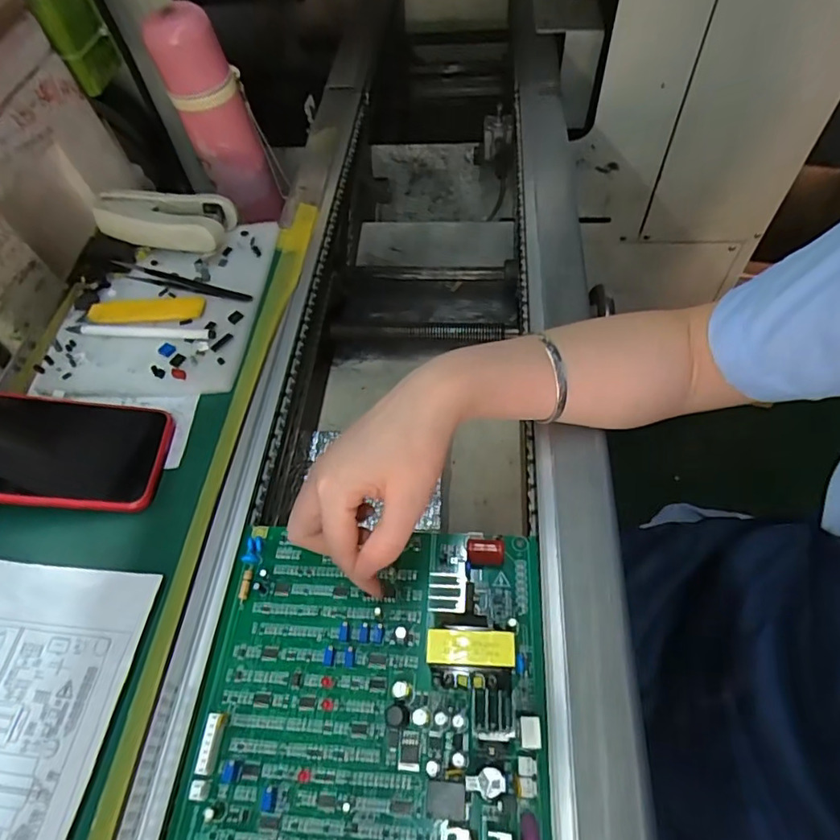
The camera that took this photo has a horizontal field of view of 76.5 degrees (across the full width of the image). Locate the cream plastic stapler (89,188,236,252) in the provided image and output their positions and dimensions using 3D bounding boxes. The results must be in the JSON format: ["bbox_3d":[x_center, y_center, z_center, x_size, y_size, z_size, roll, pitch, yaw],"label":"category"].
[{"bbox_3d":[-0.223,-0.173,0.468,0.112,0.034,0.046,5,58,8],"label":"cream plastic stapler"}]

